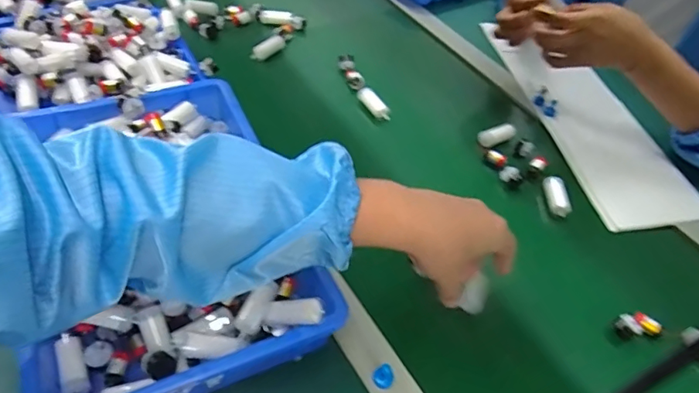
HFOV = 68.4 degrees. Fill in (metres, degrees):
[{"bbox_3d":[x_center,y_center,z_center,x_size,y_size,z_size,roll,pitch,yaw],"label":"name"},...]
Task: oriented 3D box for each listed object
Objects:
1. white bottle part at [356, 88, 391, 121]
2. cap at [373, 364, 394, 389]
[{"bbox_3d":[0.034,-0.133,0.733,0.026,0.020,0.058,-16,51,-22],"label":"white bottle part"},{"bbox_3d":[0.030,0.157,0.447,0.018,0.020,0.013,21,48,12],"label":"cap"}]

